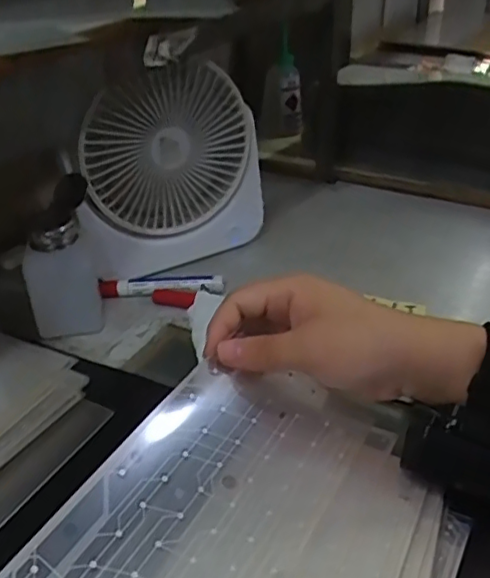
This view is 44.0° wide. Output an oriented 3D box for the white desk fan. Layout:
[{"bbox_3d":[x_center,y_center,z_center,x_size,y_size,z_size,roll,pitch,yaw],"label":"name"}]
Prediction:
[{"bbox_3d":[-0.073,-0.109,0.565,0.170,0.192,0.057,-22,37,-27],"label":"white desk fan"}]

